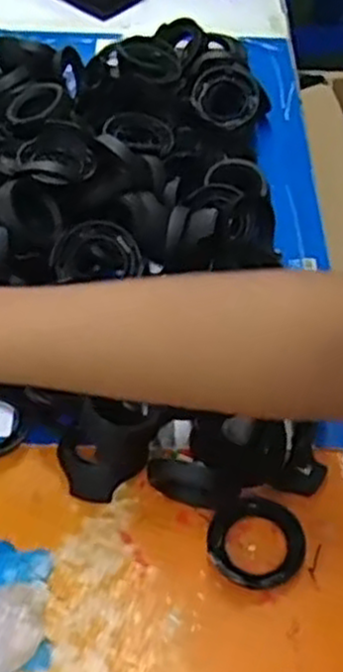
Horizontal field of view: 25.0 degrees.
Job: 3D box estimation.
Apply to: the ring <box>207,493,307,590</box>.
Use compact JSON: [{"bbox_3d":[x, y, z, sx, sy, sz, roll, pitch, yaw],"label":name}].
[{"bbox_3d":[0.055,0.132,0.501,0.062,0.012,0.061,1,50,-1],"label":"ring"}]

